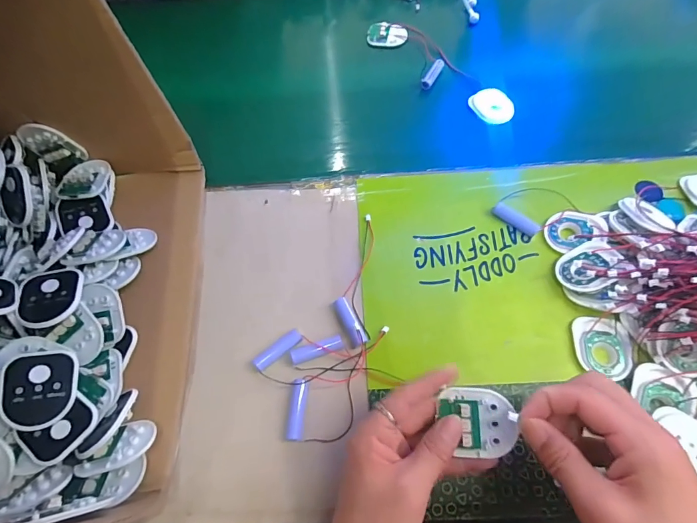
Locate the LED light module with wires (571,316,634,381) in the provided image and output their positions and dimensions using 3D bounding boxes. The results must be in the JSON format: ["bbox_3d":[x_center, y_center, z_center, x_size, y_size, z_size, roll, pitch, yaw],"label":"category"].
[{"bbox_3d":[0.233,0.077,0.351,0.047,0.008,0.055,5,63,6],"label":"LED light module with wires"}]

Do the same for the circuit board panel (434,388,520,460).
[{"bbox_3d":[0.096,0.119,0.289,0.053,0.015,0.046,2,64,1],"label":"circuit board panel"}]

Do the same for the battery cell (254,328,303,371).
[{"bbox_3d":[-0.066,0.084,0.366,0.049,0.014,0.013,-36,66,-15],"label":"battery cell"}]

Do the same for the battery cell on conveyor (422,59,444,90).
[{"bbox_3d":[0.116,-0.261,0.533,0.017,0.011,0.055,27,67,16],"label":"battery cell on conveyor"}]

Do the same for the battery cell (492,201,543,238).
[{"bbox_3d":[0.179,-0.045,0.412,0.051,0.014,0.013,34,69,19],"label":"battery cell"}]

